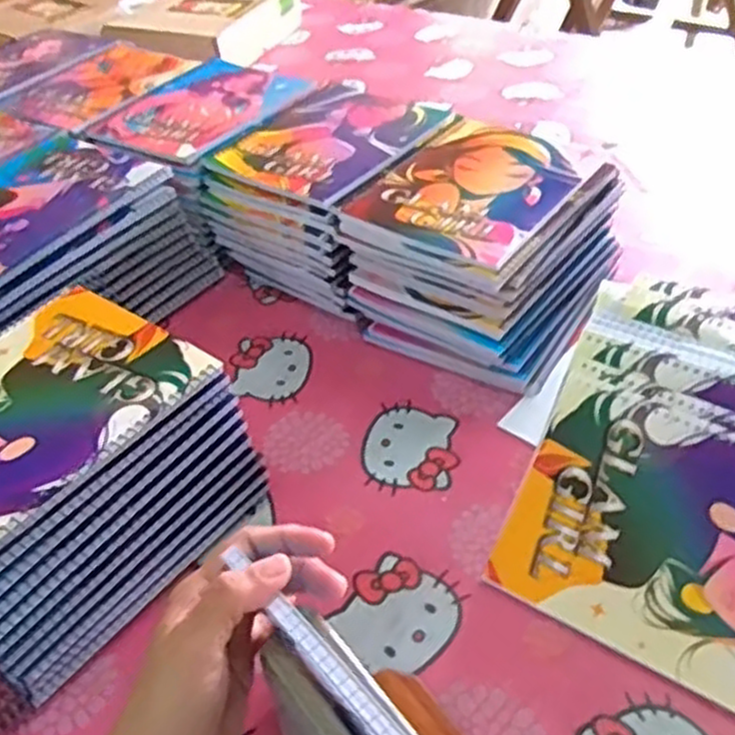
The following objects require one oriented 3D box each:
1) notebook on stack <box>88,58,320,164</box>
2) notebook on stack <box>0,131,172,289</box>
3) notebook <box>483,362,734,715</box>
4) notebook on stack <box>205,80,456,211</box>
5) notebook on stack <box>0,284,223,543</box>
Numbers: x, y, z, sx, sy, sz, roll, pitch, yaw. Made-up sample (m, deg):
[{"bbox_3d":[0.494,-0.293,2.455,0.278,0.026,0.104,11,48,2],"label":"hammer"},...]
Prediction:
[{"bbox_3d":[-0.177,-0.278,0.803,0.162,0.010,0.205,23,49,28],"label":"notebook on stack"},{"bbox_3d":[-0.295,-0.147,0.674,0.155,0.015,0.203,21,48,26],"label":"notebook on stack"},{"bbox_3d":[0.189,0.101,0.457,0.197,0.007,0.155,22,84,26],"label":"notebook"},{"bbox_3d":[-0.031,-0.224,0.736,0.171,0.011,0.209,25,50,29],"label":"notebook on stack"},{"bbox_3d":[-0.208,0.027,0.454,0.144,0.010,0.198,26,50,30],"label":"notebook on stack"}]

